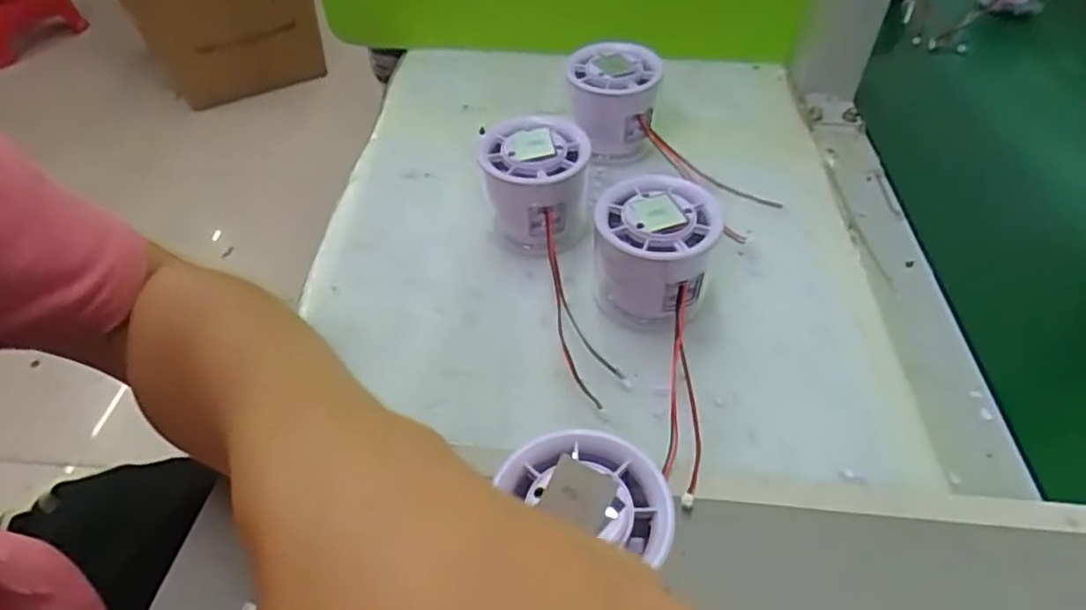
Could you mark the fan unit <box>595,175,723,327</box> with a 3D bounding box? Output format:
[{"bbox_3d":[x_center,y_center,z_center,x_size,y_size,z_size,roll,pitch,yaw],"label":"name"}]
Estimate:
[{"bbox_3d":[0.053,-0.024,0.325,0.054,0.058,0.049,16,50,16],"label":"fan unit"}]

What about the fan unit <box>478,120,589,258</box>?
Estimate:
[{"bbox_3d":[-0.004,-0.061,0.362,0.053,0.059,0.053,-3,47,-1],"label":"fan unit"}]

